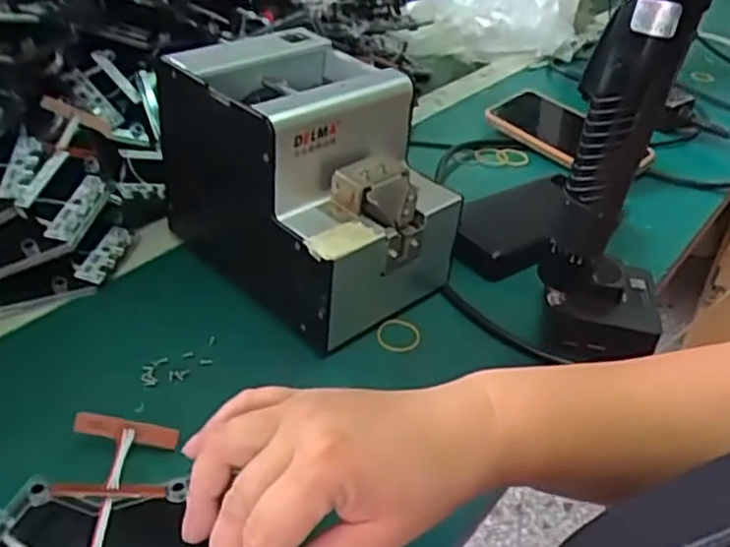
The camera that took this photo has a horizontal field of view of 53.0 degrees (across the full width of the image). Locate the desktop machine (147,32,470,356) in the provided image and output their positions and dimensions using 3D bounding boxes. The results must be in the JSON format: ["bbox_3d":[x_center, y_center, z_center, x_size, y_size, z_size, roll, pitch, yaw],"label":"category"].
[{"bbox_3d":[-0.042,-0.072,0.526,0.128,0.145,0.200,-24,46,-36],"label":"desktop machine"}]

